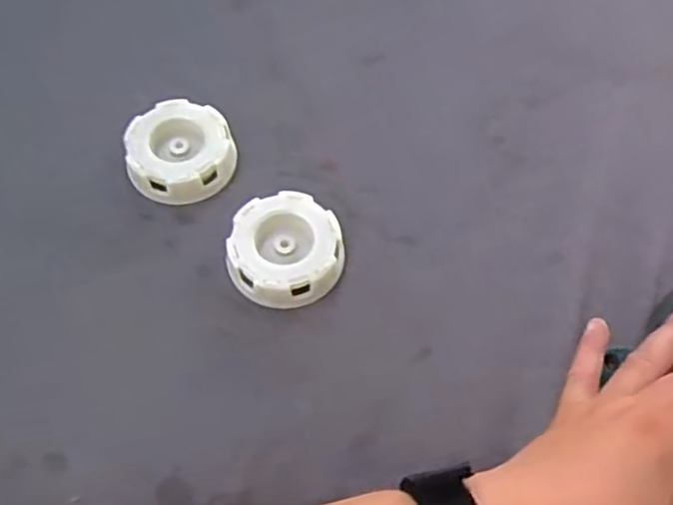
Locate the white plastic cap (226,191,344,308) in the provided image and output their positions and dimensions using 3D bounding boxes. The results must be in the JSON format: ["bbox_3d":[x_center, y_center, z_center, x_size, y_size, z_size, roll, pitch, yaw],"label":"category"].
[{"bbox_3d":[-0.029,-0.001,0.401,0.063,0.023,0.062,0,61,1],"label":"white plastic cap"}]

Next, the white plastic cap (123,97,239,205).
[{"bbox_3d":[-0.096,-0.063,0.436,0.063,0.026,0.064,0,61,1],"label":"white plastic cap"}]

